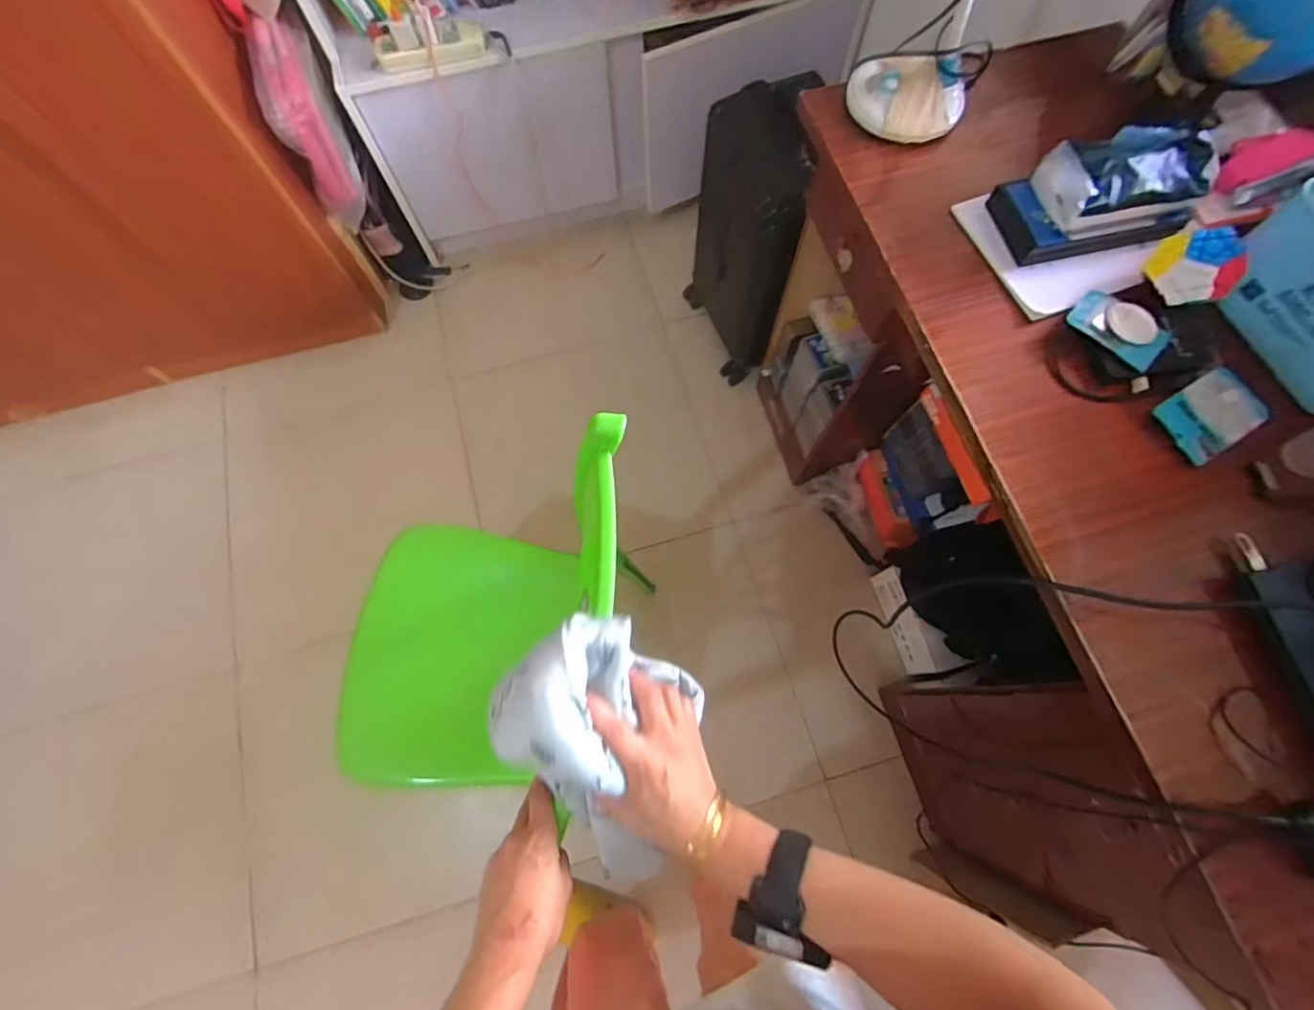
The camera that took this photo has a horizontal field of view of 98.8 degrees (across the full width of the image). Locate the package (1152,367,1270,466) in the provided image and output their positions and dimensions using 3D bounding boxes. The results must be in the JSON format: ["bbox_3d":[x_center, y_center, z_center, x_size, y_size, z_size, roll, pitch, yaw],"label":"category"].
[{"bbox_3d":[0.592,-0.098,0.597,0.095,0.014,0.073,-32,74,-9],"label":"package"}]

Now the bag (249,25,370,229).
[{"bbox_3d":[-0.728,-0.785,1.222,0.125,0.340,0.203,-23,73,-7],"label":"bag"}]

